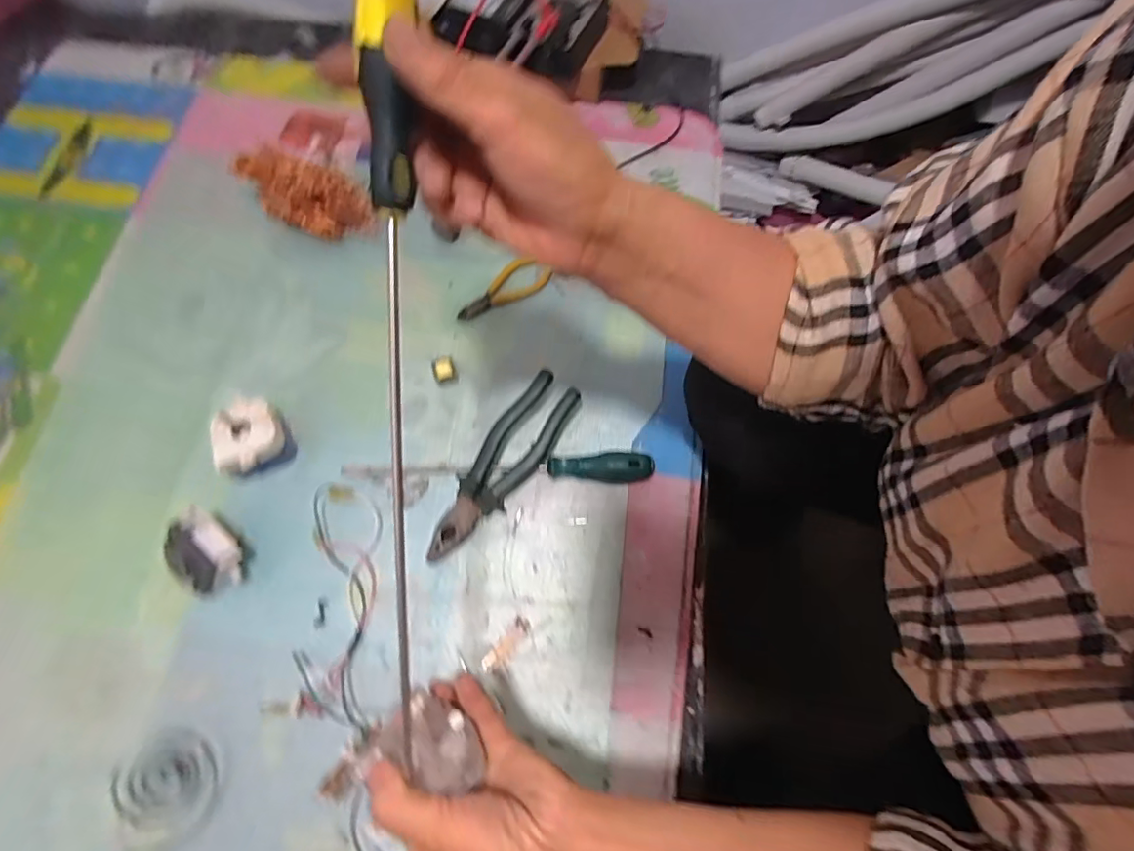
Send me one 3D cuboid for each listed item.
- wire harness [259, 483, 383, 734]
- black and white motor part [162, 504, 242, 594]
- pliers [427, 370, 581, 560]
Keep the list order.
[{"bbox_3d":[-0.197,0.149,0.476,0.077,0.014,0.195,4,71,1],"label":"wire harness"},{"bbox_3d":[-0.307,0.110,0.475,0.061,0.045,0.054,40,75,12],"label":"black and white motor part"},{"bbox_3d":[-0.061,0.037,0.500,0.052,0.017,0.189,40,85,6],"label":"pliers"}]

